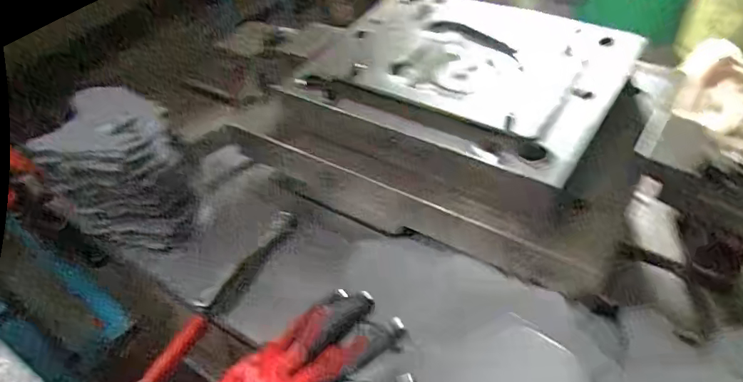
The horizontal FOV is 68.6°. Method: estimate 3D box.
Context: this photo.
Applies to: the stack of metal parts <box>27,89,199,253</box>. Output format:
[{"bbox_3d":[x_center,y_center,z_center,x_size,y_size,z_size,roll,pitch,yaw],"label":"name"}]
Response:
[{"bbox_3d":[-0.307,-0.020,0.673,0.143,0.200,0.133,-31,50,-24],"label":"stack of metal parts"}]

